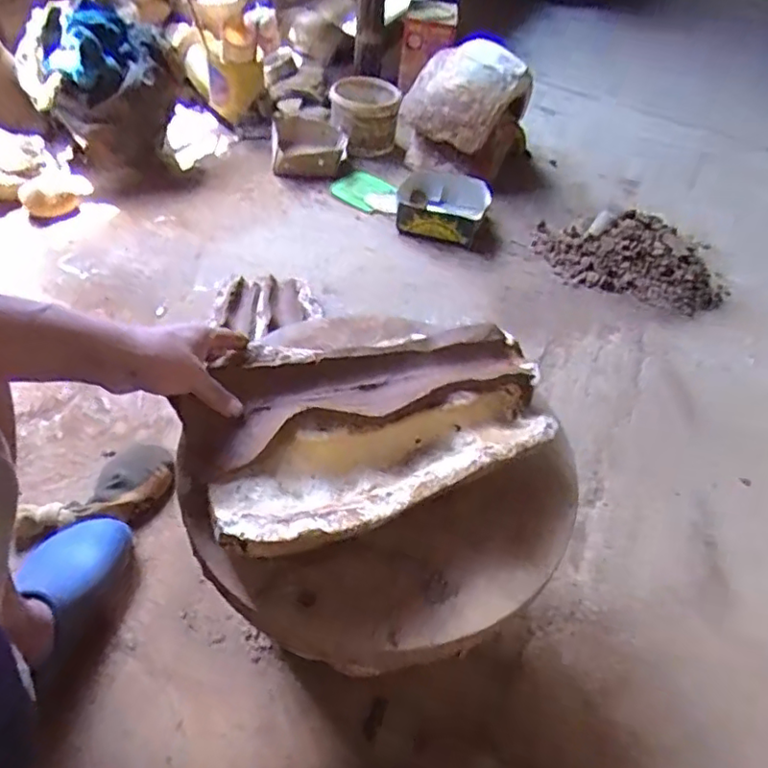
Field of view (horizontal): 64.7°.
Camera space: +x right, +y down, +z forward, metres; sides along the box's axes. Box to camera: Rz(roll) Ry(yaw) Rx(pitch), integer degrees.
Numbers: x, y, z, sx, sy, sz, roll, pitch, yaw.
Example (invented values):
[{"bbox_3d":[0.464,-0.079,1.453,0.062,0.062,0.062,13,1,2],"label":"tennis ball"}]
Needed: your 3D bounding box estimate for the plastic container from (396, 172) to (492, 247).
[{"bbox_3d":[0.141,-0.436,1.483,0.230,0.069,0.231,19,49,9],"label":"plastic container"}]

